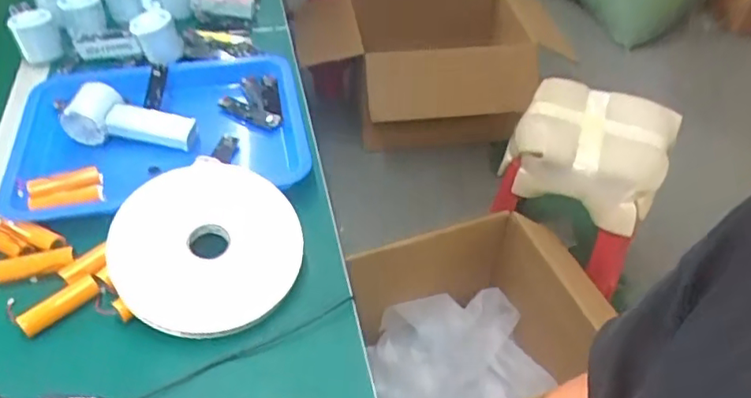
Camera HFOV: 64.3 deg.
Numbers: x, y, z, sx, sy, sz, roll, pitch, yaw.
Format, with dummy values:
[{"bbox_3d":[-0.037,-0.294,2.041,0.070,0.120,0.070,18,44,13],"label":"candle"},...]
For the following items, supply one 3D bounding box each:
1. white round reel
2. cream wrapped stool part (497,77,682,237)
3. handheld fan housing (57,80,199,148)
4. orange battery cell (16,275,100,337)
[{"bbox_3d":[-0.161,0.044,0.576,0.170,0.013,0.174,7,61,-12],"label":"white round reel"},{"bbox_3d":[0.475,-0.124,1.307,0.309,0.159,0.299,23,49,18],"label":"cream wrapped stool part"},{"bbox_3d":[-0.298,-0.101,0.718,0.150,0.048,0.053,3,46,0],"label":"handheld fan housing"},{"bbox_3d":[-0.296,0.099,0.560,0.072,0.021,0.020,-34,56,-30],"label":"orange battery cell"}]

